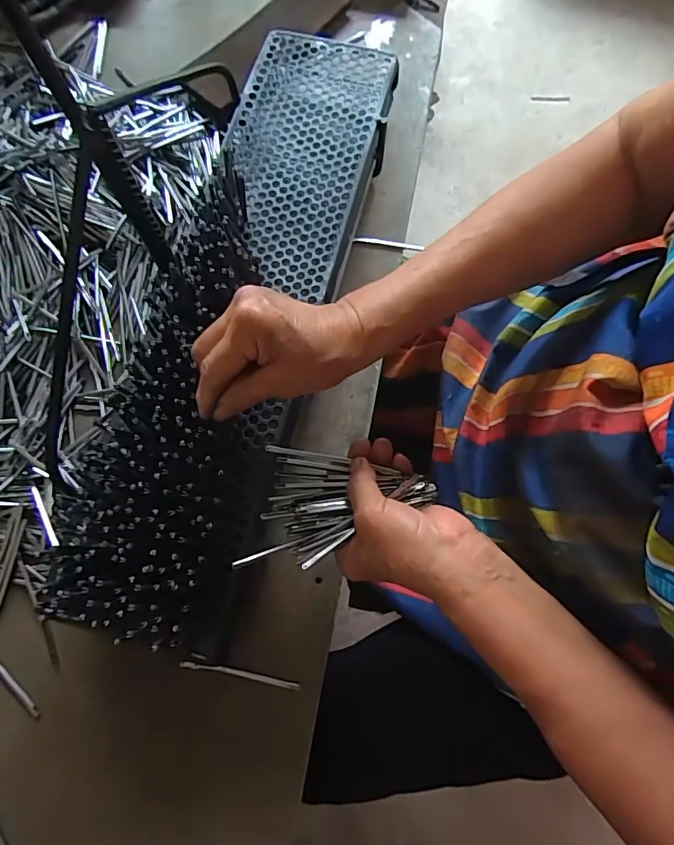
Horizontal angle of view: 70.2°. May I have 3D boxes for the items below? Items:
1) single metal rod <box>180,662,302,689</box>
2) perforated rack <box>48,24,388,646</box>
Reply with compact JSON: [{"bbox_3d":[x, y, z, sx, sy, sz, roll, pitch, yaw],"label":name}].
[{"bbox_3d":[-0.084,0.219,0.417,0.104,0.004,0.007,12,75,1],"label":"single metal rod"},{"bbox_3d":[-0.075,-0.124,0.429,0.144,0.082,0.589,13,69,2],"label":"perforated rack"}]

